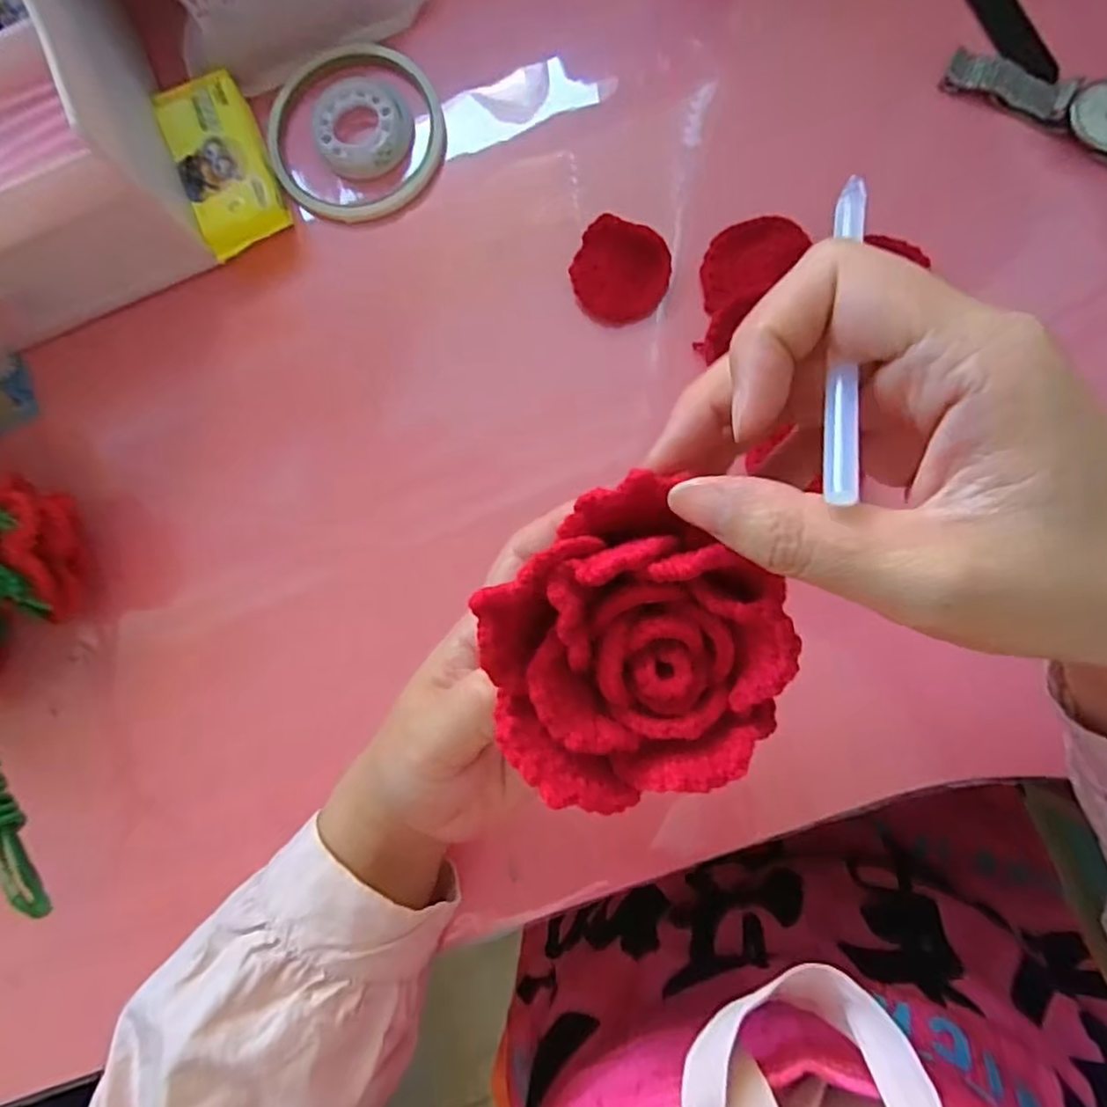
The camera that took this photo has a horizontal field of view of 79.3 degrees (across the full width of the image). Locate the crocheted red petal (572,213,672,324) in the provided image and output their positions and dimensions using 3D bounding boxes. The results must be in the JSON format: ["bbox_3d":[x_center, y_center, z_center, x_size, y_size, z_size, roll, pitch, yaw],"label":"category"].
[{"bbox_3d":[0.031,-0.132,0.317,0.045,0.018,0.041,0,85,5],"label":"crocheted red petal"}]

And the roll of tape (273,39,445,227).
[{"bbox_3d":[-0.100,-0.210,0.335,0.089,0.011,0.087,0,85,5],"label":"roll of tape"}]

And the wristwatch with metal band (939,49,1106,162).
[{"bbox_3d":[0.236,-0.202,0.303,0.114,0.011,0.030,33,89,7],"label":"wristwatch with metal band"}]

